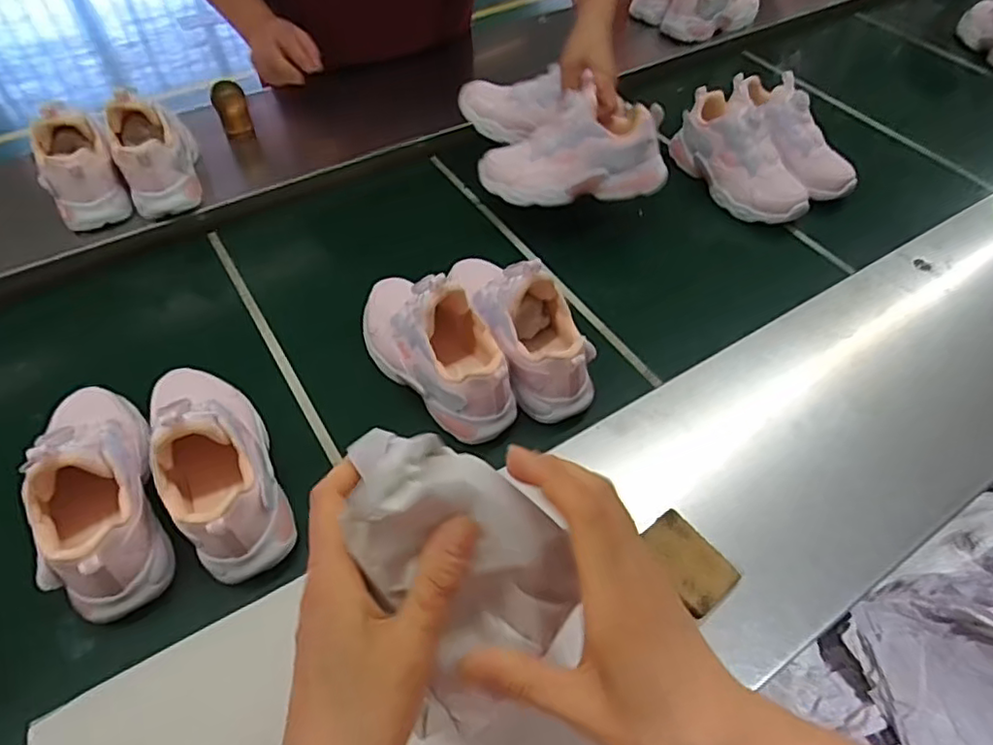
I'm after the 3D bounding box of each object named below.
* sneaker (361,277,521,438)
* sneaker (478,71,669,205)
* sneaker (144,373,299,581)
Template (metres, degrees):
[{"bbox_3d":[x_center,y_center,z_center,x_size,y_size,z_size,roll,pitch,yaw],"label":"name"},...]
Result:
[{"bbox_3d":[-0.062,-0.039,0.582,0.200,0.121,0.071,38,57,25],"label":"sneaker"},{"bbox_3d":[0.091,-0.264,0.714,0.208,0.110,0.084,6,49,1],"label":"sneaker"},{"bbox_3d":[-0.240,0.052,0.508,0.082,0.103,0.202,-21,55,-21],"label":"sneaker"}]

